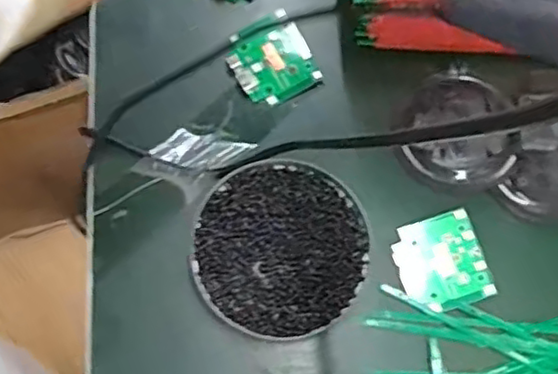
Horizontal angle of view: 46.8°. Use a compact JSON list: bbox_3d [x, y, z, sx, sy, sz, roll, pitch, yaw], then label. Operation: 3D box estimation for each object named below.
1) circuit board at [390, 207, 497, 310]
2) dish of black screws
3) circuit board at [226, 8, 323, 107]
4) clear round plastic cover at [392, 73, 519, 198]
[{"bbox_3d":[0.105,0.049,0.420,0.054,0.007,0.059,-17,75,-8],"label":"circuit board"},{"bbox_3d":[0.002,0.039,0.415,0.112,0.021,0.108,1,74,-3],"label":"dish of black screws"},{"bbox_3d":[-0.006,-0.091,0.459,0.055,0.011,0.058,-28,77,-10],"label":"circuit board"},{"bbox_3d":[0.119,-0.038,0.438,0.076,0.015,0.085,-2,74,-4],"label":"clear round plastic cover"}]

